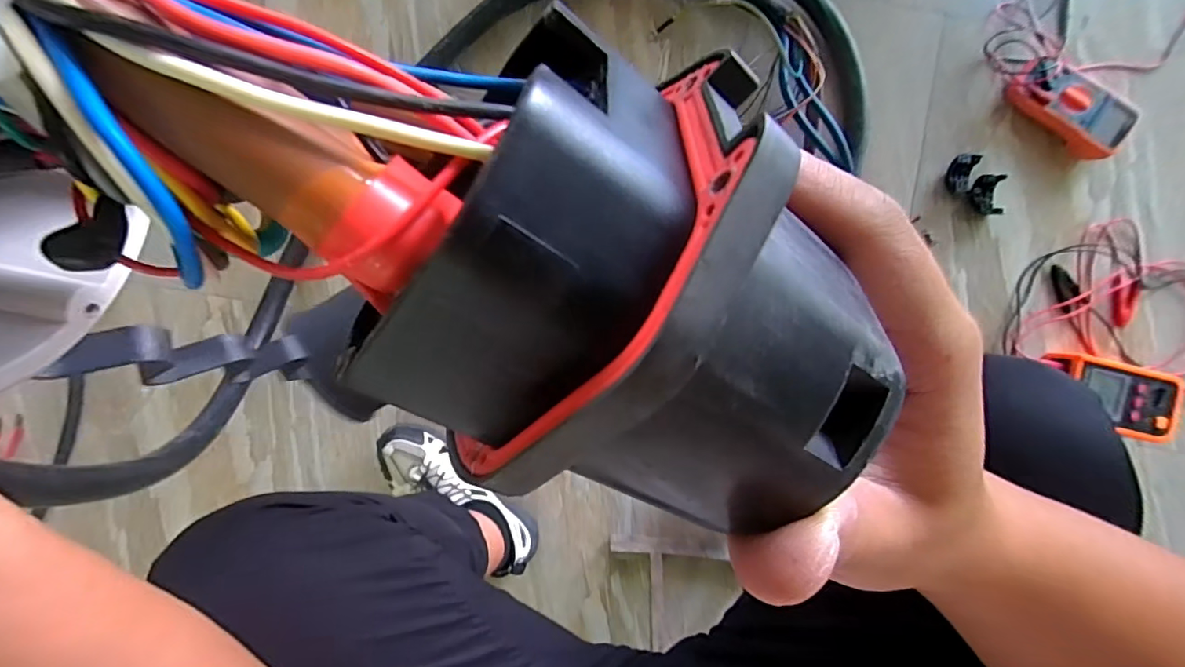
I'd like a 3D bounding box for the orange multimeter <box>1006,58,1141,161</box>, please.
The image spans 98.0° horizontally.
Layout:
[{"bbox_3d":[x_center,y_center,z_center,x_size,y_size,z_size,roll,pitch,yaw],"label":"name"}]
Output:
[{"bbox_3d":[0.705,-0.335,0.759,0.092,0.051,0.173,-42,90,-2],"label":"orange multimeter"}]

